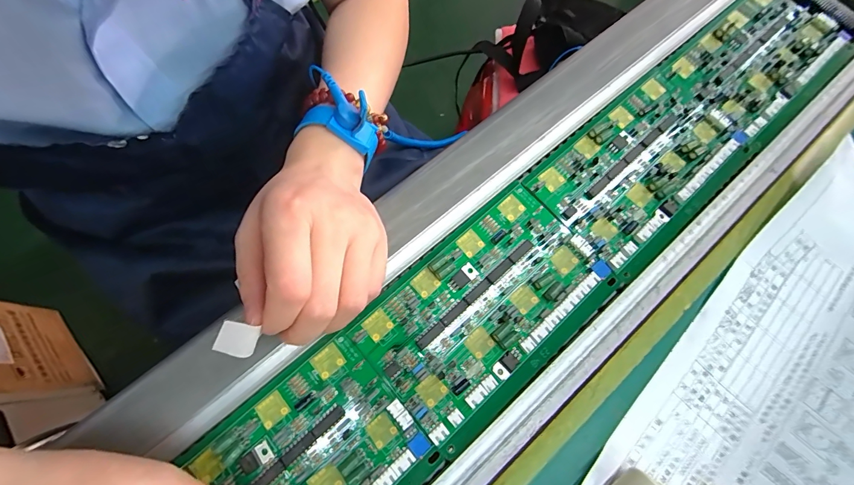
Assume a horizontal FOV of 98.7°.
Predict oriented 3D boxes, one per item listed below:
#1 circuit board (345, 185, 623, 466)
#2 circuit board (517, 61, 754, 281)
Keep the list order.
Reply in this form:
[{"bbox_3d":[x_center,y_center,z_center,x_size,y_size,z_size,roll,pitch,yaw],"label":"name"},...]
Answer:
[{"bbox_3d":[0.037,0.041,0.233,0.153,0.011,0.096,-40,76,-14],"label":"circuit board"},{"bbox_3d":[0.155,-0.057,0.268,0.156,0.012,0.096,-40,76,-14],"label":"circuit board"}]

